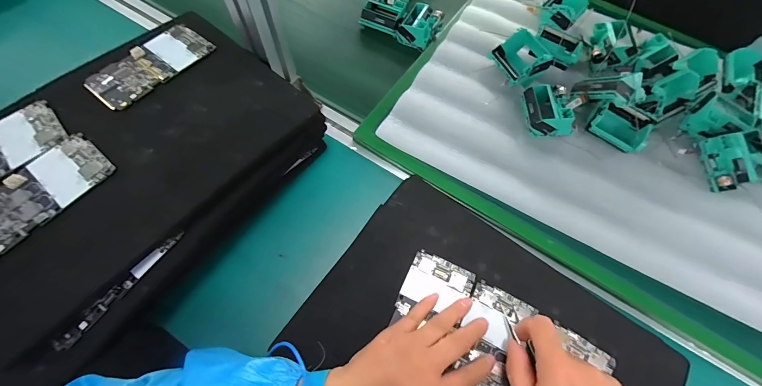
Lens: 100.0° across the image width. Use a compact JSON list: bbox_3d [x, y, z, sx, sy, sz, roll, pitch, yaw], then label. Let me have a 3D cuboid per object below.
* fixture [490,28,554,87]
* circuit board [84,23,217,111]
[{"bbox_3d":[0.202,-0.193,0.458,0.066,0.045,0.072,-15,66,-10],"label":"fixture"},{"bbox_3d":[-0.261,-0.147,0.363,0.061,0.008,0.129,34,69,12],"label":"circuit board"}]

